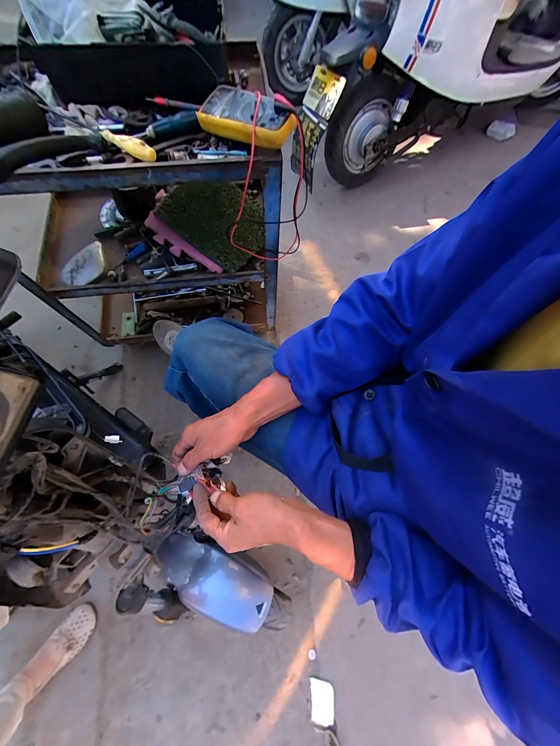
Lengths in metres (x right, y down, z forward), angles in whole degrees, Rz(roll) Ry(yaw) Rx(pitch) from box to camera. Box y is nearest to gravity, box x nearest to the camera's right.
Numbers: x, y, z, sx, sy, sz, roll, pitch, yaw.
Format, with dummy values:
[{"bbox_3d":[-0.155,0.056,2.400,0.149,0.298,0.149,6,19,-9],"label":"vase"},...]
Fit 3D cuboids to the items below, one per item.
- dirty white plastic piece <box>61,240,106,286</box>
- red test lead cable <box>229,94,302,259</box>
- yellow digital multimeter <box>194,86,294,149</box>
[{"bbox_3d":[-0.525,-0.292,0.772,0.070,0.020,0.138,42,78,-26],"label":"dirty white plastic piece"},{"bbox_3d":[-0.042,-0.396,0.608,0.159,0.295,0.130,-8,70,-3],"label":"red test lead cable"},{"bbox_3d":[-0.062,-0.462,0.511,0.168,0.034,0.097,29,73,9],"label":"yellow digital multimeter"}]

